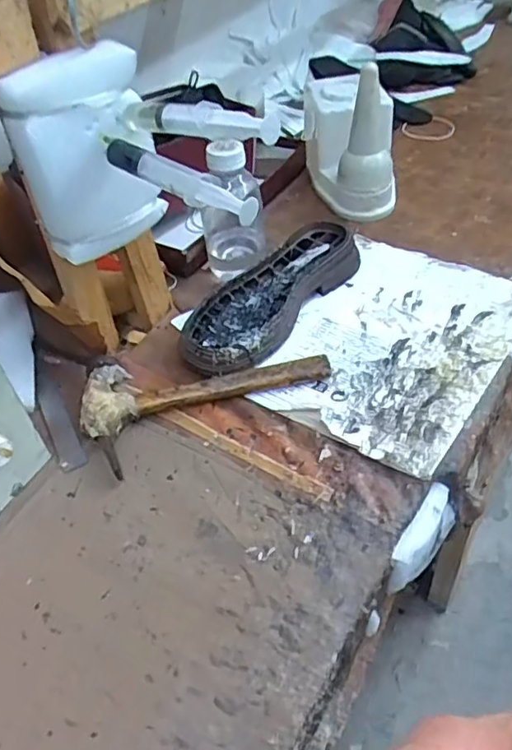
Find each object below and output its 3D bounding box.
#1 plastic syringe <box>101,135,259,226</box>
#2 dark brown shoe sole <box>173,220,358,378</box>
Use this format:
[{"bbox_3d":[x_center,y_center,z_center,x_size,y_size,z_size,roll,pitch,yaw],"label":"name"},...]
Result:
[{"bbox_3d":[-0.060,-0.143,0.425,0.152,0.019,0.024,27,54,28],"label":"plastic syringe"},{"bbox_3d":[0.018,-0.088,0.653,0.099,0.041,0.257,30,56,28],"label":"dark brown shoe sole"}]

